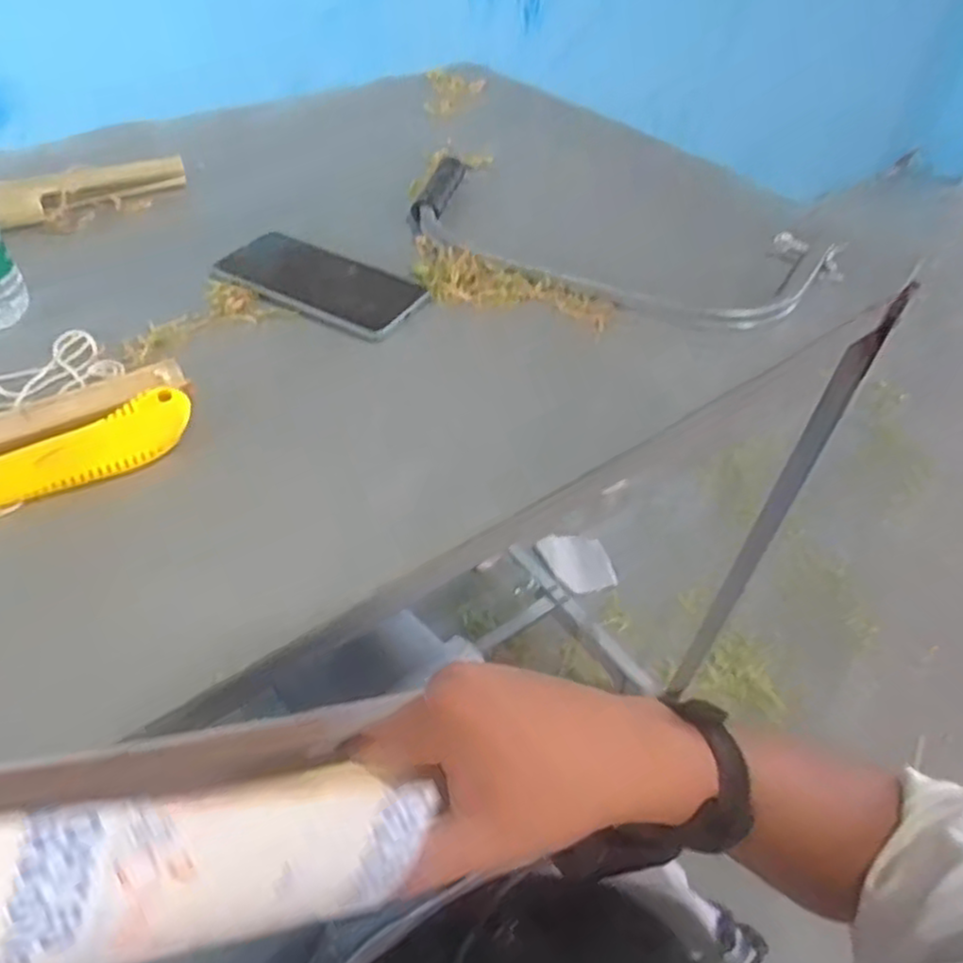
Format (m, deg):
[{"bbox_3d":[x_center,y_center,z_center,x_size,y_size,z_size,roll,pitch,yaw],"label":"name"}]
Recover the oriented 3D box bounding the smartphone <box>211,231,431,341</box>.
[{"bbox_3d":[-0.127,-0.154,0.555,0.161,0.015,0.066,26,50,18],"label":"smartphone"}]

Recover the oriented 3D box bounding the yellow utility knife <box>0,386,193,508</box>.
[{"bbox_3d":[-0.246,-0.010,0.402,0.164,0.016,0.040,-23,91,-21],"label":"yellow utility knife"}]

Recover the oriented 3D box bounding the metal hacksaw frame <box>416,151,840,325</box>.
[{"bbox_3d":[0.115,-0.201,0.612,0.372,0.024,0.155,18,48,12],"label":"metal hacksaw frame"}]

